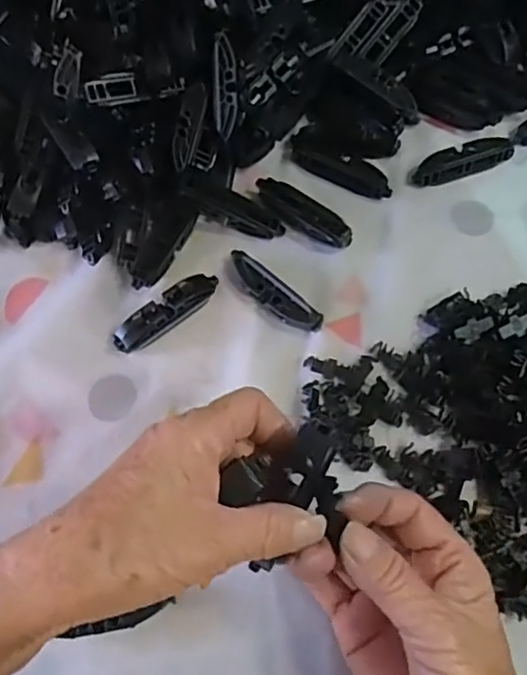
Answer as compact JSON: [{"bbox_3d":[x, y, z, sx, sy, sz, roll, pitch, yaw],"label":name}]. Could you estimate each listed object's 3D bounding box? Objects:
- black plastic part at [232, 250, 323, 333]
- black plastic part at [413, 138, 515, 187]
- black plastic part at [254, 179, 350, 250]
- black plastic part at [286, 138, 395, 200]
[{"bbox_3d":[0.005,-0.030,0.416,0.079,0.016,0.017,41,73,17],"label":"black plastic part"},{"bbox_3d":[0.152,-0.135,0.460,0.082,0.011,0.020,-19,67,-7],"label":"black plastic part"},{"bbox_3d":[0.029,-0.091,0.445,0.082,0.012,0.024,35,72,15],"label":"black plastic part"},{"bbox_3d":[0.057,-0.130,0.462,0.088,0.010,0.021,27,70,13],"label":"black plastic part"}]

